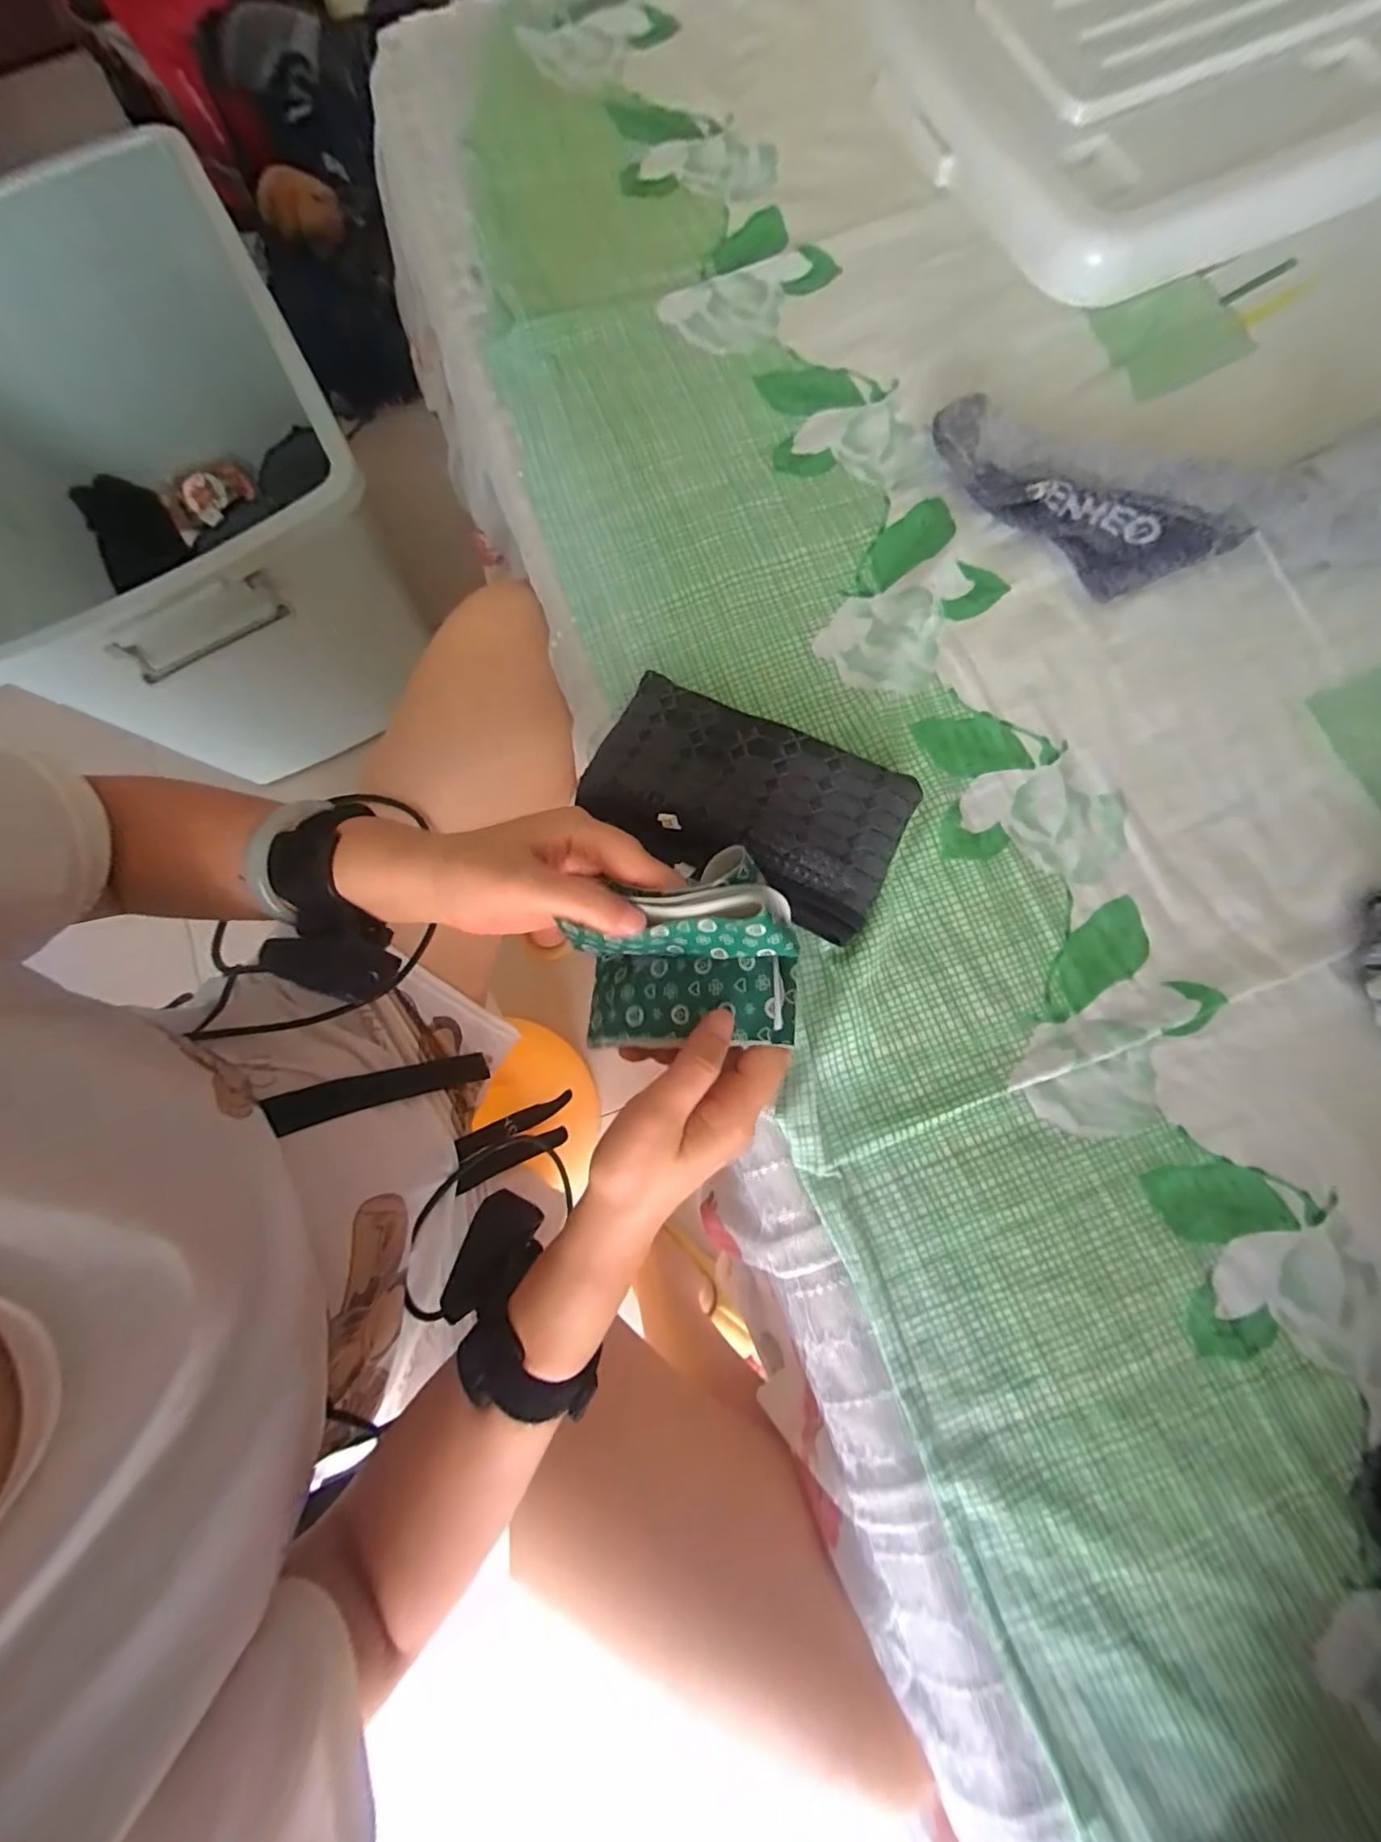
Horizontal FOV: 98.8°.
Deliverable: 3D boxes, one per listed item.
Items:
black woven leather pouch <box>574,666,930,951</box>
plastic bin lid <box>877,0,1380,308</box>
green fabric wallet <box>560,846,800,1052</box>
[{"bbox_3d":[0.031,-0.068,0.353,0.180,0.042,0.104,24,81,5],"label":"black woven leather pouch"},{"bbox_3d":[0.447,-0.752,0.477,0.579,0.045,0.434,-21,80,-3],"label":"plastic bin lid"},{"bbox_3d":[-0.008,0.016,0.281,0.110,0.059,0.074,-6,66,18],"label":"green fabric wallet"}]

